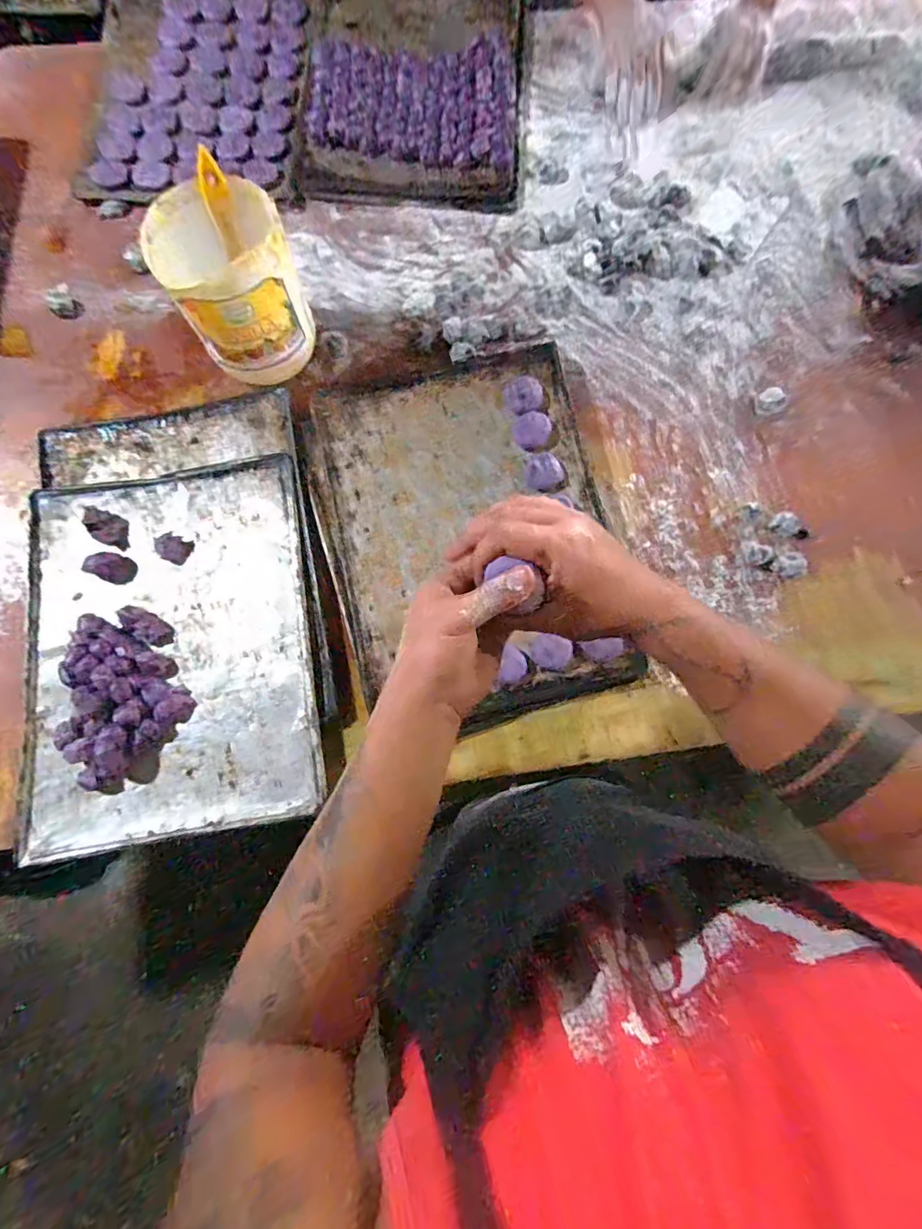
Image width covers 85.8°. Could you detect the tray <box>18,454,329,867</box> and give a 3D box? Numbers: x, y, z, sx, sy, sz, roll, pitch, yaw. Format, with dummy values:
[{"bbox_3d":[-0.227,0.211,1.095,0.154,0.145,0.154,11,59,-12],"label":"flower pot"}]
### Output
[{"bbox_3d":[-0.345,0.031,0.593,0.327,0.029,0.436,-9,78,-3],"label":"tray"}]

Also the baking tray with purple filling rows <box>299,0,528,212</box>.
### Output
[{"bbox_3d":[-0.069,-0.846,0.783,0.337,0.027,0.455,3,78,-1],"label":"baking tray with purple filling rows"}]

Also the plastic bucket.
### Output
[{"bbox_3d":[-0.271,-0.398,0.611,0.139,0.161,0.144,0,78,-1],"label":"plastic bucket"}]

